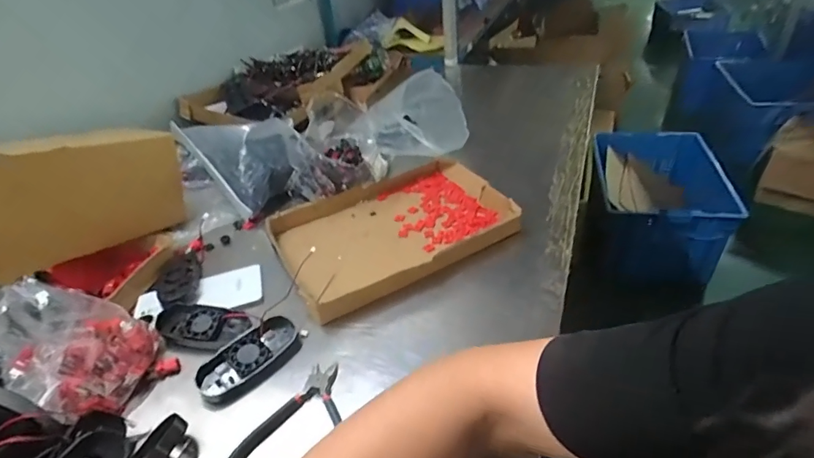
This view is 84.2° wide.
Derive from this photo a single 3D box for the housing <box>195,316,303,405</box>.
[{"bbox_3d":[-0.168,0.144,0.494,0.058,0.025,0.111,25,46,36],"label":"housing"}]

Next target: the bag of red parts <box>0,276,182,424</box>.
[{"bbox_3d":[-0.330,0.121,0.460,0.092,0.144,0.121,17,42,29],"label":"bag of red parts"}]

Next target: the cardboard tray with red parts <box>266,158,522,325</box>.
[{"bbox_3d":[-0.017,-0.008,0.656,0.324,0.036,0.244,-24,39,-22],"label":"cardboard tray with red parts"}]

